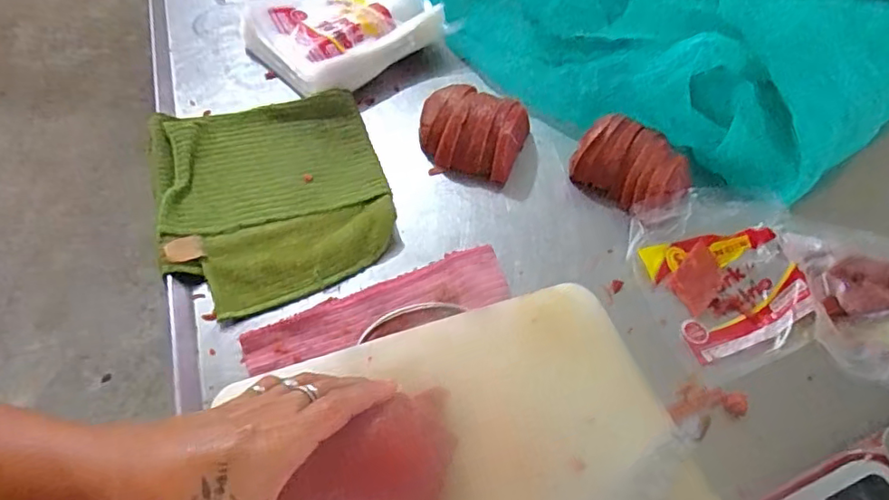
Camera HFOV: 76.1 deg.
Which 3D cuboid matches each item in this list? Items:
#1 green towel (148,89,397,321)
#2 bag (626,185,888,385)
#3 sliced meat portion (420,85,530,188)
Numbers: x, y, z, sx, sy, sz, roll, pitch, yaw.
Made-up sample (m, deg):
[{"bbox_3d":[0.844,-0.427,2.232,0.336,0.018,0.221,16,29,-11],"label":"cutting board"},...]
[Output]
[{"bbox_3d":[-0.155,-0.058,0.519,0.194,0.028,0.230,-16,55,-11],"label":"green towel"},{"bbox_3d":[0.303,0.023,0.477,0.274,0.040,0.170,1,54,-3],"label":"bag"},{"bbox_3d":[0.029,-0.115,0.561,0.104,0.056,0.081,7,54,6],"label":"sliced meat portion"}]

